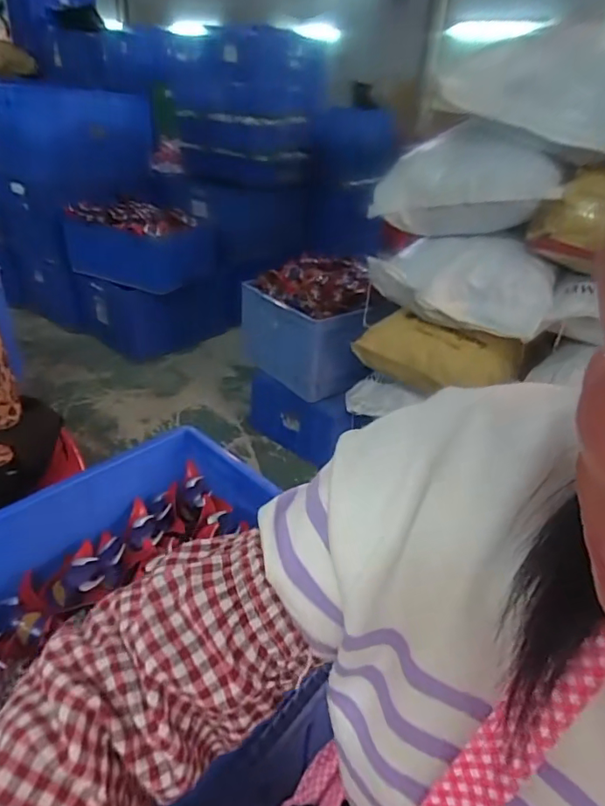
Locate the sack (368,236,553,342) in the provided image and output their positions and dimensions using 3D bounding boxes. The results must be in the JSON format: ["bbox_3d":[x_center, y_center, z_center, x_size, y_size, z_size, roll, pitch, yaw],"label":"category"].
[{"bbox_3d":[0.399,-0.313,1.326,0.454,0.195,0.185,20,35,24],"label":"sack"}]

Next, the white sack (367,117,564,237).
[{"bbox_3d":[0.396,-0.530,1.263,0.448,0.244,0.165,23,36,27],"label":"white sack"}]

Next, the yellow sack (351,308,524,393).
[{"bbox_3d":[0.360,-0.130,1.429,0.427,0.160,0.154,22,36,27],"label":"yellow sack"}]

